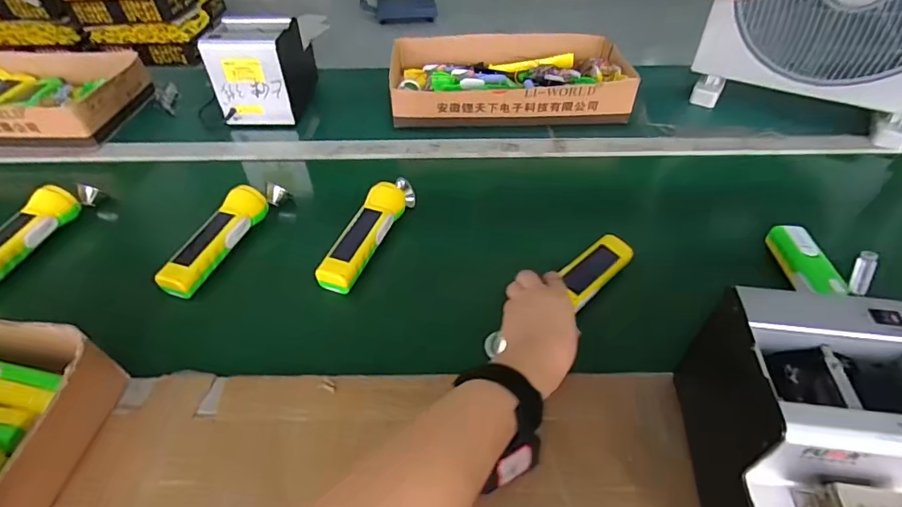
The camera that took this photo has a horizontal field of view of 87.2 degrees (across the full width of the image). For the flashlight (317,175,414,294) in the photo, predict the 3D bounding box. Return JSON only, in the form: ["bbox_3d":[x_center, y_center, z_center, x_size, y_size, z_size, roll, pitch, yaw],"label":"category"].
[{"bbox_3d":[-0.106,-0.041,0.616,0.050,0.041,0.210,16,47,15],"label":"flashlight"}]

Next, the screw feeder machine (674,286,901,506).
[{"bbox_3d":[0.265,0.142,0.356,0.134,0.149,0.170,4,44,6],"label":"screw feeder machine"}]

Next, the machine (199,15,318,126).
[{"bbox_3d":[-0.332,-0.336,0.849,0.127,0.137,0.177,1,44,2],"label":"machine"}]

